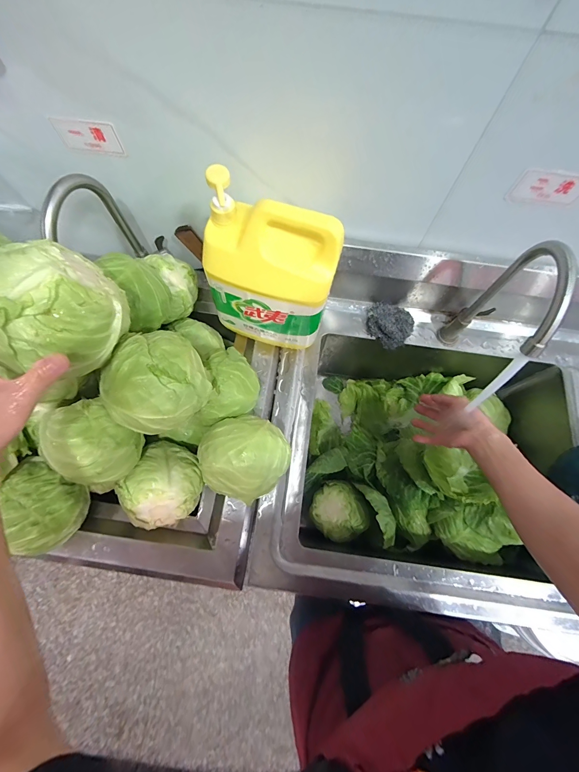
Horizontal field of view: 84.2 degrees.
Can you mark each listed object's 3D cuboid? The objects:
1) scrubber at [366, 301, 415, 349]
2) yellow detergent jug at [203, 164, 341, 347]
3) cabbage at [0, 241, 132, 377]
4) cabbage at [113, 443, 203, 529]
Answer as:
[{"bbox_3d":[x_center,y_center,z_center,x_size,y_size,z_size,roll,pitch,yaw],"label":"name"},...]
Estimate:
[{"bbox_3d":[0.209,-0.134,0.668,0.098,0.039,0.092,0,72,-2],"label":"scrubber"},{"bbox_3d":[-0.026,-0.172,0.522,0.188,0.270,0.112,18,73,4],"label":"yellow detergent jug"},{"bbox_3d":[-0.252,-0.080,0.350,0.111,0.112,0.135,43,76,11],"label":"cabbage"},{"bbox_3d":[-0.202,0.162,0.518,0.112,0.090,0.127,29,74,7],"label":"cabbage"}]

